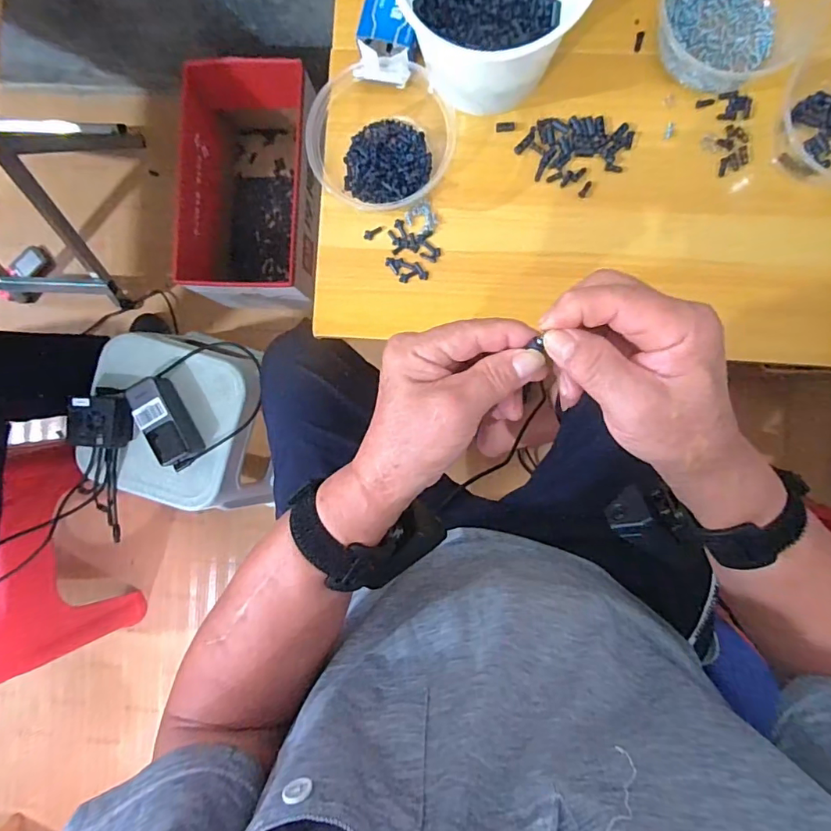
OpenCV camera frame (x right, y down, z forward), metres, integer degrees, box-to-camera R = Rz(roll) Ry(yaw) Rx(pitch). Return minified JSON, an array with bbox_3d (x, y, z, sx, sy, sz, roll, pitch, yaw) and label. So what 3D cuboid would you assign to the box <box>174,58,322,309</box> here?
[{"bbox_3d":[-0.310,-0.419,0.933,0.231,0.203,0.390,-1,91,3],"label":"box"}]

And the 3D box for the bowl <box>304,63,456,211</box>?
[{"bbox_3d":[-0.032,-0.274,0.468,0.133,0.056,0.127,0,91,3],"label":"bowl"}]

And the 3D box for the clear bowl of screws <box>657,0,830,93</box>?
[{"bbox_3d":[0.293,-0.372,0.436,0.128,0.069,0.120,0,91,3],"label":"clear bowl of screws"}]

